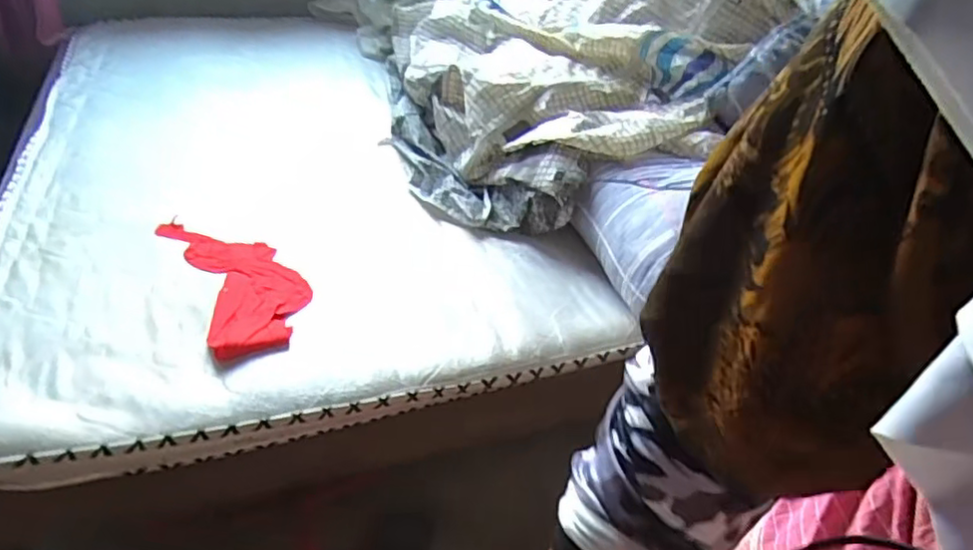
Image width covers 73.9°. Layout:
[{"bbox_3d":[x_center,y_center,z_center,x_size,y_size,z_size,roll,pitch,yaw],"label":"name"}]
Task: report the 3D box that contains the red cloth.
[{"bbox_3d":[-0.351,0.000,0.917,0.142,0.017,0.356,-15,40,-29],"label":"red cloth"}]

